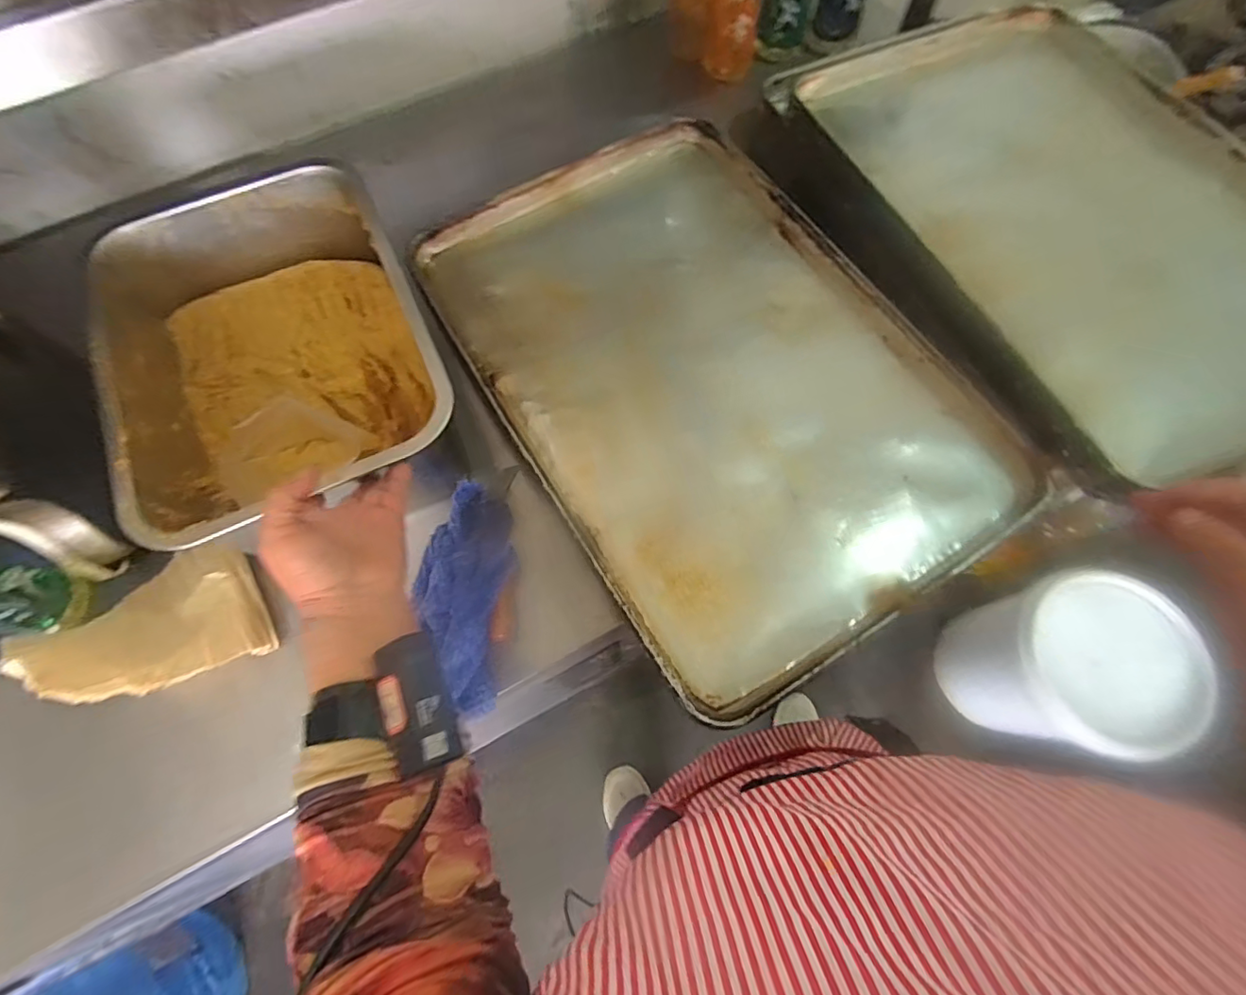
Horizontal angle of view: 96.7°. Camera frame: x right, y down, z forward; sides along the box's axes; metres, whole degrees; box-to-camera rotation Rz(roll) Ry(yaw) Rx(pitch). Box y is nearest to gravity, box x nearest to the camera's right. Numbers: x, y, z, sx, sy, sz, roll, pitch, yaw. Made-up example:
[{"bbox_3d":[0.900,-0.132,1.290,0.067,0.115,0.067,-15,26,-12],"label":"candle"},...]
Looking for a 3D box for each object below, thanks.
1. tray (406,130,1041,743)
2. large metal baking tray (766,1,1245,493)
[{"bbox_3d":[0.078,-0.131,0.571,0.415,0.044,0.618,-31,72,-10],"label":"tray"},{"bbox_3d":[0.478,-0.344,0.626,0.408,0.074,0.586,-24,71,-8],"label":"large metal baking tray"}]

